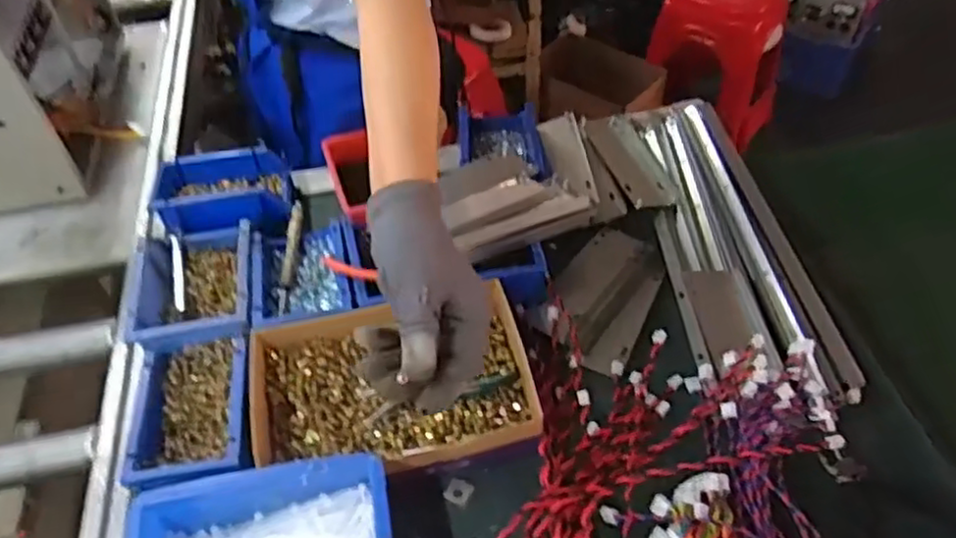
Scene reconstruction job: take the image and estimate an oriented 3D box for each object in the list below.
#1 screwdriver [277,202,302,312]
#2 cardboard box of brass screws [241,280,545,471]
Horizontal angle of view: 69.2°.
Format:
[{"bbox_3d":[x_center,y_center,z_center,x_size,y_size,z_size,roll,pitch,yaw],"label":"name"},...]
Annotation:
[{"bbox_3d":[-0.211,-0.014,0.778,0.016,0.017,0.156,-3,47,0],"label":"screwdriver"},{"bbox_3d":[-0.081,0.111,0.672,0.262,0.058,0.189,-9,48,-6],"label":"cardboard box of brass screws"}]

